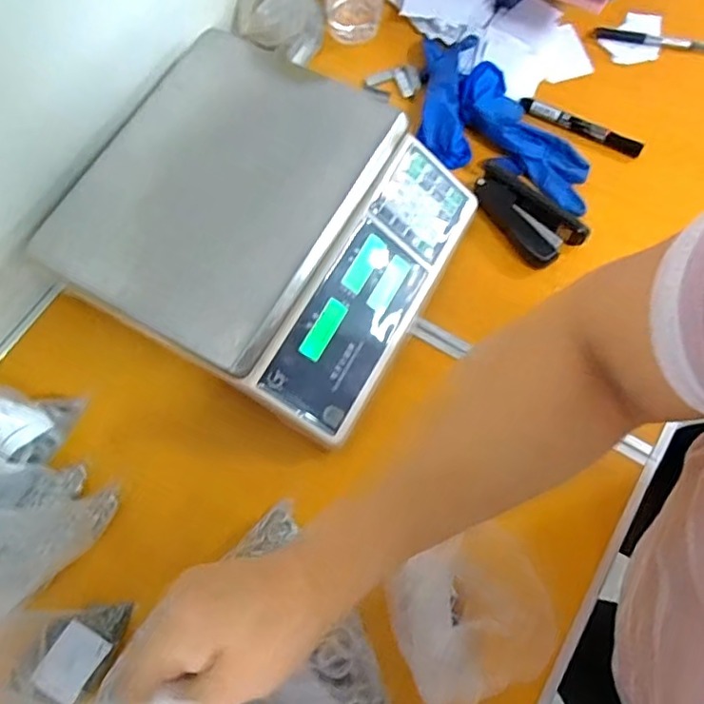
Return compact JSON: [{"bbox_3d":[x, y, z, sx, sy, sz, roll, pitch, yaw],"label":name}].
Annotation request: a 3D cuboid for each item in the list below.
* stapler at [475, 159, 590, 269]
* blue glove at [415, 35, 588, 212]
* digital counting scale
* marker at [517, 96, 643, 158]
[{"bbox_3d":[0.176,-0.145,0.567,0.064,0.029,0.121,-37,73,-11],"label":"stapler"},{"bbox_3d":[0.149,-0.252,0.617,0.125,0.035,0.272,-34,73,-10],"label":"blue glove"},{"bbox_3d":[-0.077,-0.114,0.533,0.306,0.130,0.288,28,73,11],"label":"digital counting scale"},{"bbox_3d":[0.257,-0.255,0.629,0.141,0.010,0.016,28,73,11],"label":"marker"}]

